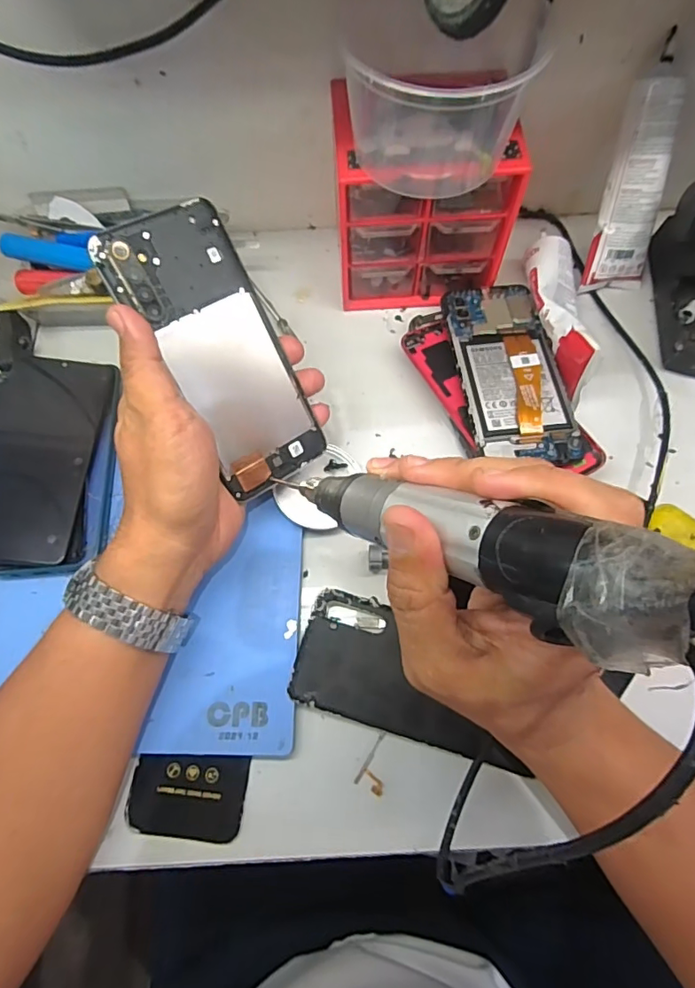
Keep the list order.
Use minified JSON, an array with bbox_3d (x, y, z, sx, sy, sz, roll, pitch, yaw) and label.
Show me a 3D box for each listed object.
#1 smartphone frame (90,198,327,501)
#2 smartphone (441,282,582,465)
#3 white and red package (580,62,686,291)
[{"bbox_3d":[-0.070,-0.080,0.295,0.069,0.004,0.155,-35,113,-20],"label":"smartphone frame"},{"bbox_3d":[0.122,-0.096,0.385,0.072,0.009,0.160,-6,65,-3],"label":"smartphone"},{"bbox_3d":[0.226,-0.235,0.398,0.053,0.148,0.031,-7,37,-5],"label":"white and red package"}]

